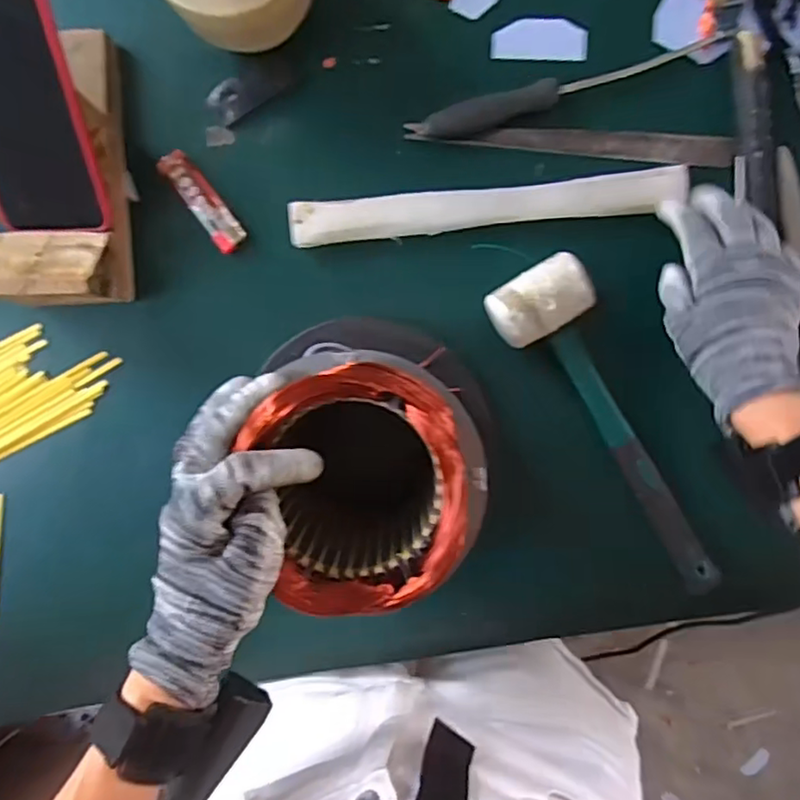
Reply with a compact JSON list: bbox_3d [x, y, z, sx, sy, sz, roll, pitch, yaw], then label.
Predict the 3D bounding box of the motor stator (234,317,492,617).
[{"bbox_3d":[-0.015,0.028,0.412,0.143,0.169,0.170,0,92,1],"label":"motor stator"}]

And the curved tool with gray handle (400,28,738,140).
[{"bbox_3d":[0.128,-0.236,0.473,0.244,0.024,0.023,-13,94,2],"label":"curved tool with gray handle"}]

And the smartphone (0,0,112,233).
[{"bbox_3d":[-0.261,-0.197,0.426,0.081,0.013,0.165,1,128,1],"label":"smartphone"}]

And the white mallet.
[{"bbox_3d":[0.170,0.013,0.476,0.077,0.049,0.268,-37,93,3],"label":"white mallet"}]

